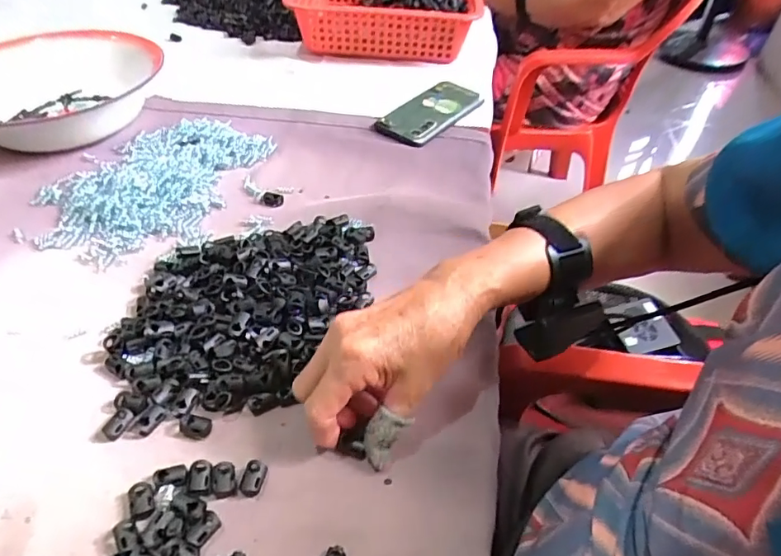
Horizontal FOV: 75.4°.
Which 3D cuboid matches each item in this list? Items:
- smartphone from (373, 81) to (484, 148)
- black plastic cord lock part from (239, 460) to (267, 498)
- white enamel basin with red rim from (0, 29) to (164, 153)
[{"bbox_3d":[0.055,-0.223,0.673,0.071,0.011,0.163,35,53,16],"label":"smartphone"},{"bbox_3d":[-0.087,0.127,0.320,0.014,0.008,0.020,7,45,8],"label":"black plastic cord lock part"},{"bbox_3d":[-0.416,-0.235,0.621,0.242,0.079,0.238,0,45,0],"label":"white enamel basin with red rim"}]

